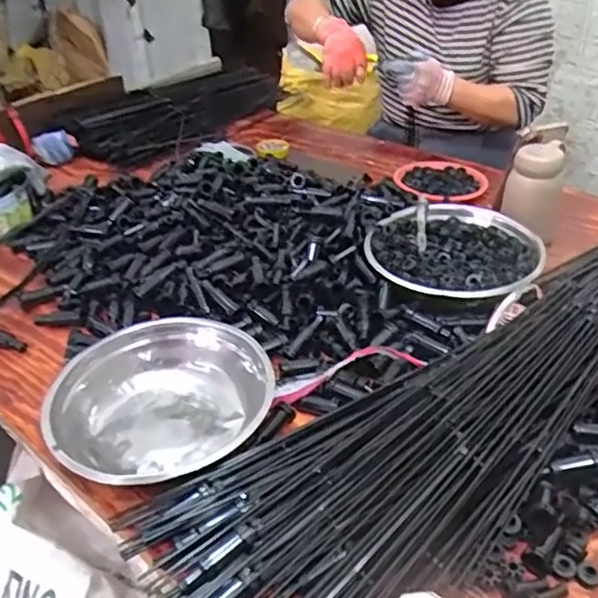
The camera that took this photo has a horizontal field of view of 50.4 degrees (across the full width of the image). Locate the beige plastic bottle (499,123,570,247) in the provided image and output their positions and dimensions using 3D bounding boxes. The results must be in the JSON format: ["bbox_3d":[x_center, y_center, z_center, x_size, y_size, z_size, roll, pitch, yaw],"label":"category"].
[{"bbox_3d":[0.350,-0.169,0.948,0.081,0.156,0.091,8,37,15],"label":"beige plastic bottle"}]

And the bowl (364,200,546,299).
[{"bbox_3d":[0.202,-0.058,0.837,0.214,0.062,0.203,1,35,5],"label":"bowl"}]

